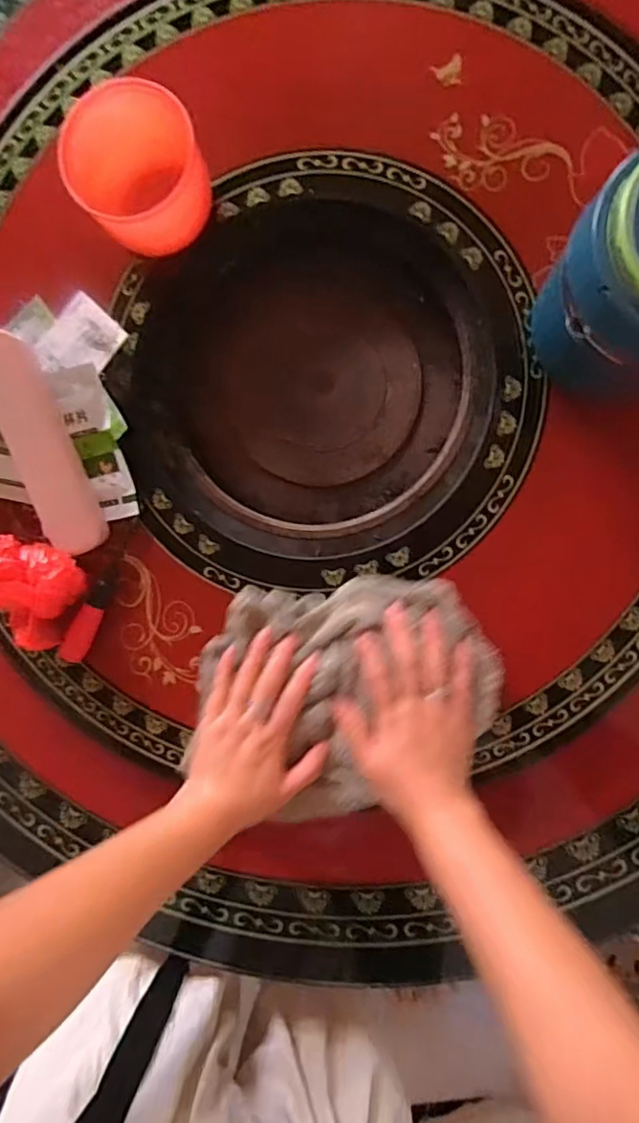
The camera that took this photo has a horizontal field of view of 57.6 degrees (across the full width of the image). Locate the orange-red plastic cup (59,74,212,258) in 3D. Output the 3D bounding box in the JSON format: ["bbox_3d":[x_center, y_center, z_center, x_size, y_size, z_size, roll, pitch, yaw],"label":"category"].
[{"bbox_3d":[-0.142,-0.335,0.501,0.116,0.083,0.107,0,90,7],"label":"orange-red plastic cup"}]

